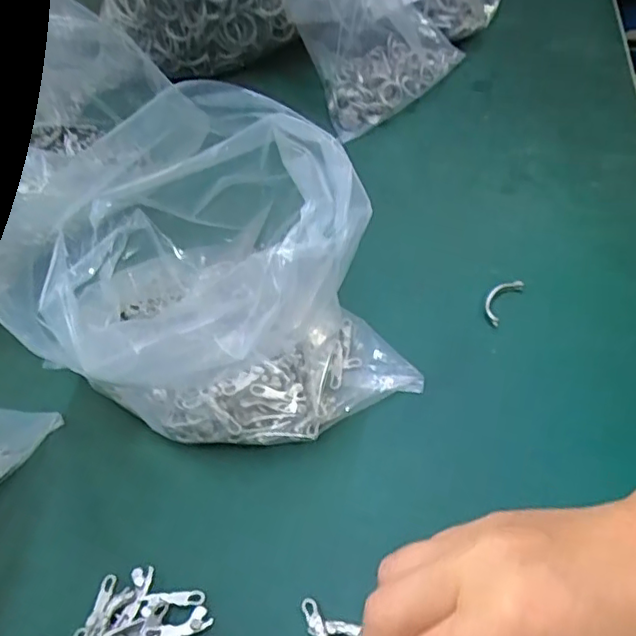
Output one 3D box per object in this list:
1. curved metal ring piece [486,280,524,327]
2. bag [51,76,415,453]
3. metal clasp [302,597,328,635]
[{"bbox_3d":[0.108,-0.012,0.359,0.013,0.007,0.037,28,59,25],"label":"curved metal ring piece"},{"bbox_3d":[-0.047,-0.017,0.304,0.144,0.128,0.135,-27,54,-15],"label":"bag"},{"bbox_3d":[-0.001,0.132,0.258,0.009,0.004,0.028,-16,52,-6],"label":"metal clasp"}]

